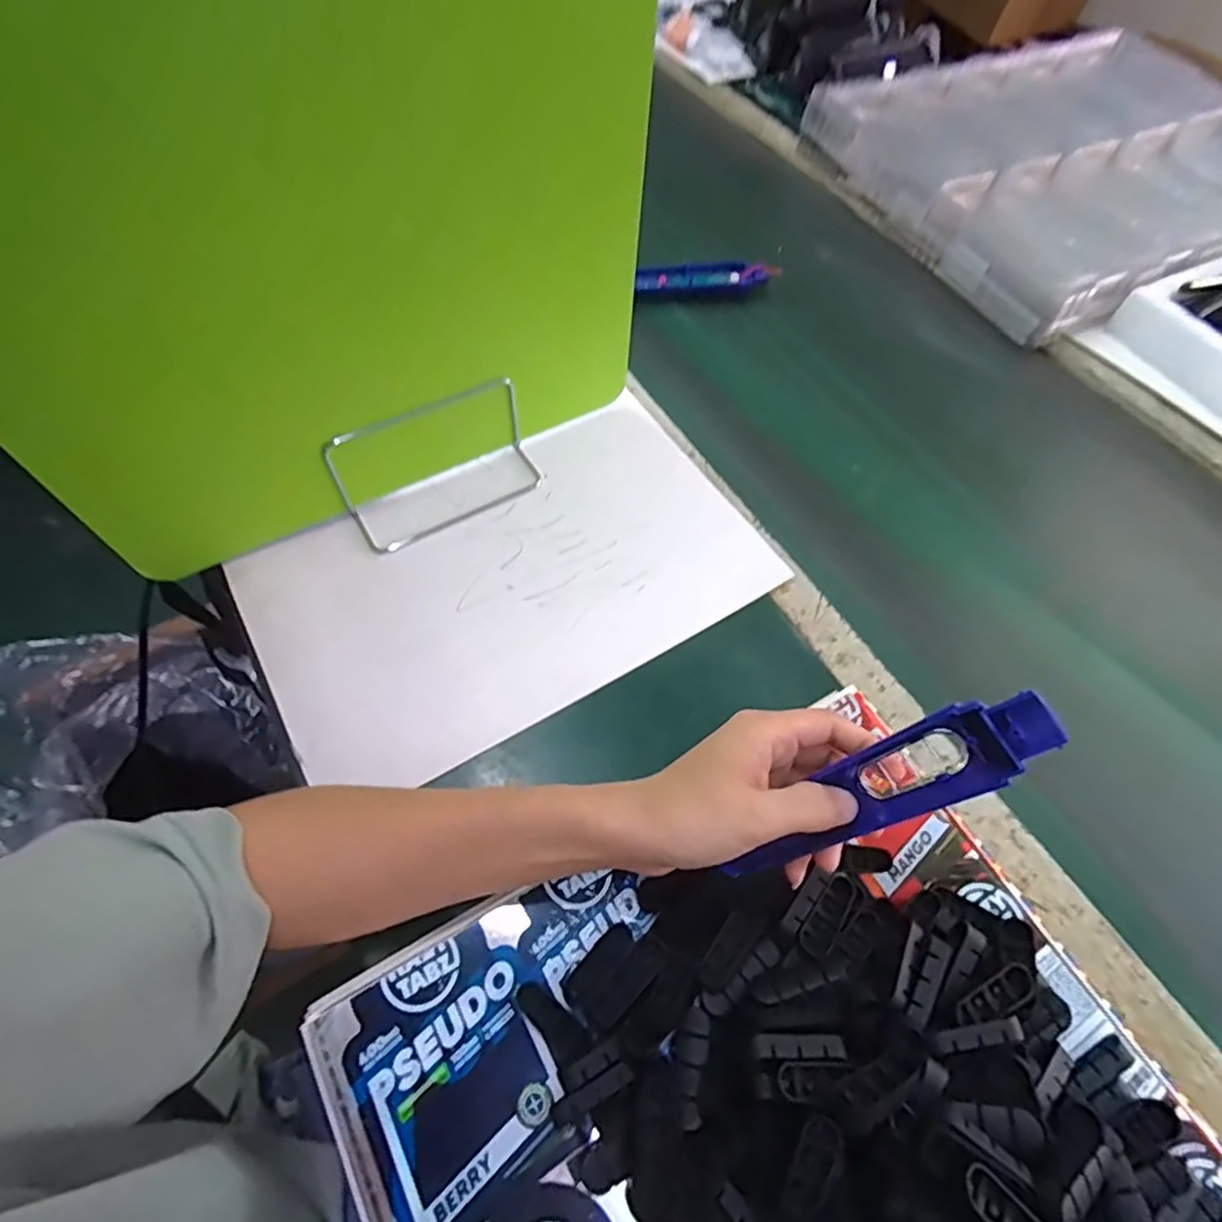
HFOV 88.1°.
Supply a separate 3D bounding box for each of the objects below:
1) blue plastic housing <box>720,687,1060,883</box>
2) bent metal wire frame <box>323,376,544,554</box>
[{"bbox_3d":[0.126,0.091,0.308,0.172,0.020,0.039,-40,63,26],"label":"blue plastic housing"},{"bbox_3d":[-0.130,-0.114,0.480,0.155,0.080,0.059,-28,67,-16],"label":"bent metal wire frame"}]

